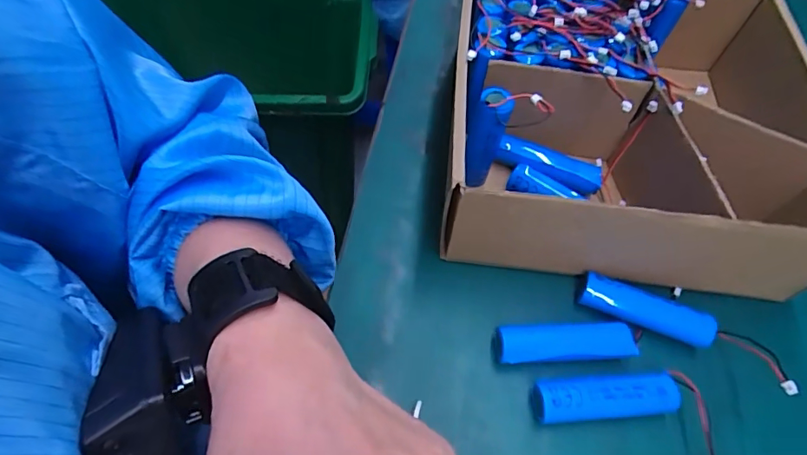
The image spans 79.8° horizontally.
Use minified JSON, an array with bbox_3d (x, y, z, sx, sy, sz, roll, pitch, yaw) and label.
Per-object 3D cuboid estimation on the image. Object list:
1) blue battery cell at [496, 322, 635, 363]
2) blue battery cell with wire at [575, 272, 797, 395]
[{"bbox_3d":[0.081,0.061,0.248,0.069,0.017,0.017,0,58,-4],"label":"blue battery cell"},{"bbox_3d":[0.148,0.052,0.252,0.115,0.022,0.014,21,59,9],"label":"blue battery cell with wire"}]

